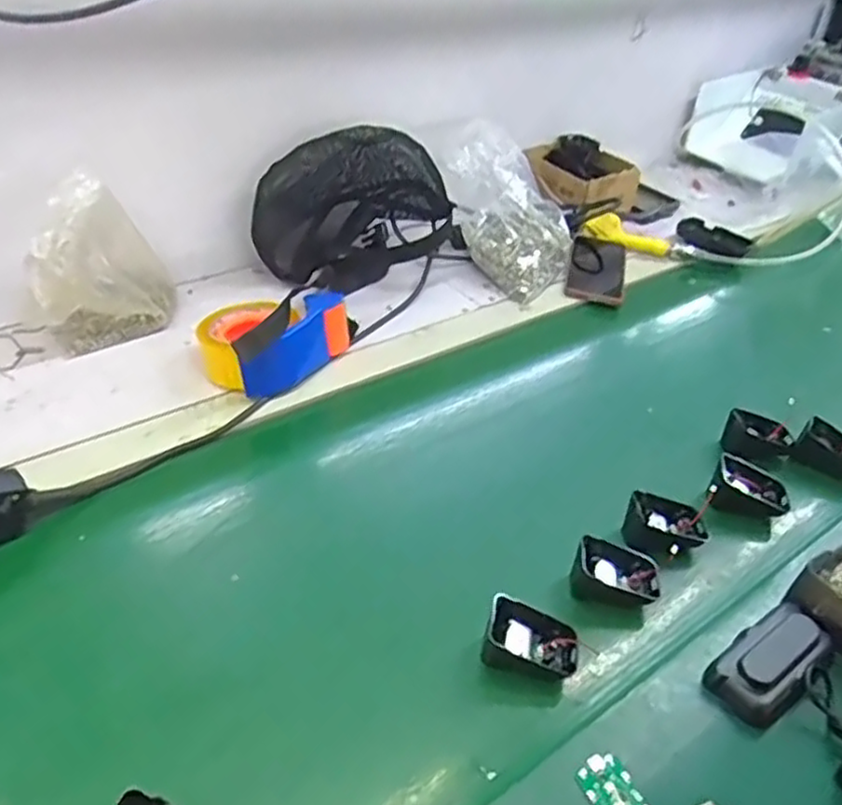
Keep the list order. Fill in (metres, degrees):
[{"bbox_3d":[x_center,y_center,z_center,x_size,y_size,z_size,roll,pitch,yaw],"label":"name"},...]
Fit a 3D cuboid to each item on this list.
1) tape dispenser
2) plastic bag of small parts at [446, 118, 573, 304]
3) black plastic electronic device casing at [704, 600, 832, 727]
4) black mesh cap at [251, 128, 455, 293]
[{"bbox_3d":[-0.157,-0.075,0.762,0.112,0.078,0.162,29,45,24],"label":"tape dispenser"},{"bbox_3d":[0.122,-0.257,0.944,0.163,0.169,0.165,23,43,18],"label":"plastic bag of small parts"},{"bbox_3d":[0.259,0.188,0.527,0.103,0.022,0.052,-25,50,-32],"label":"black plastic electronic device casing"},{"bbox_3d":[-0.092,-0.256,0.914,0.233,0.170,0.111,-18,46,-27],"label":"black mesh cap"}]

